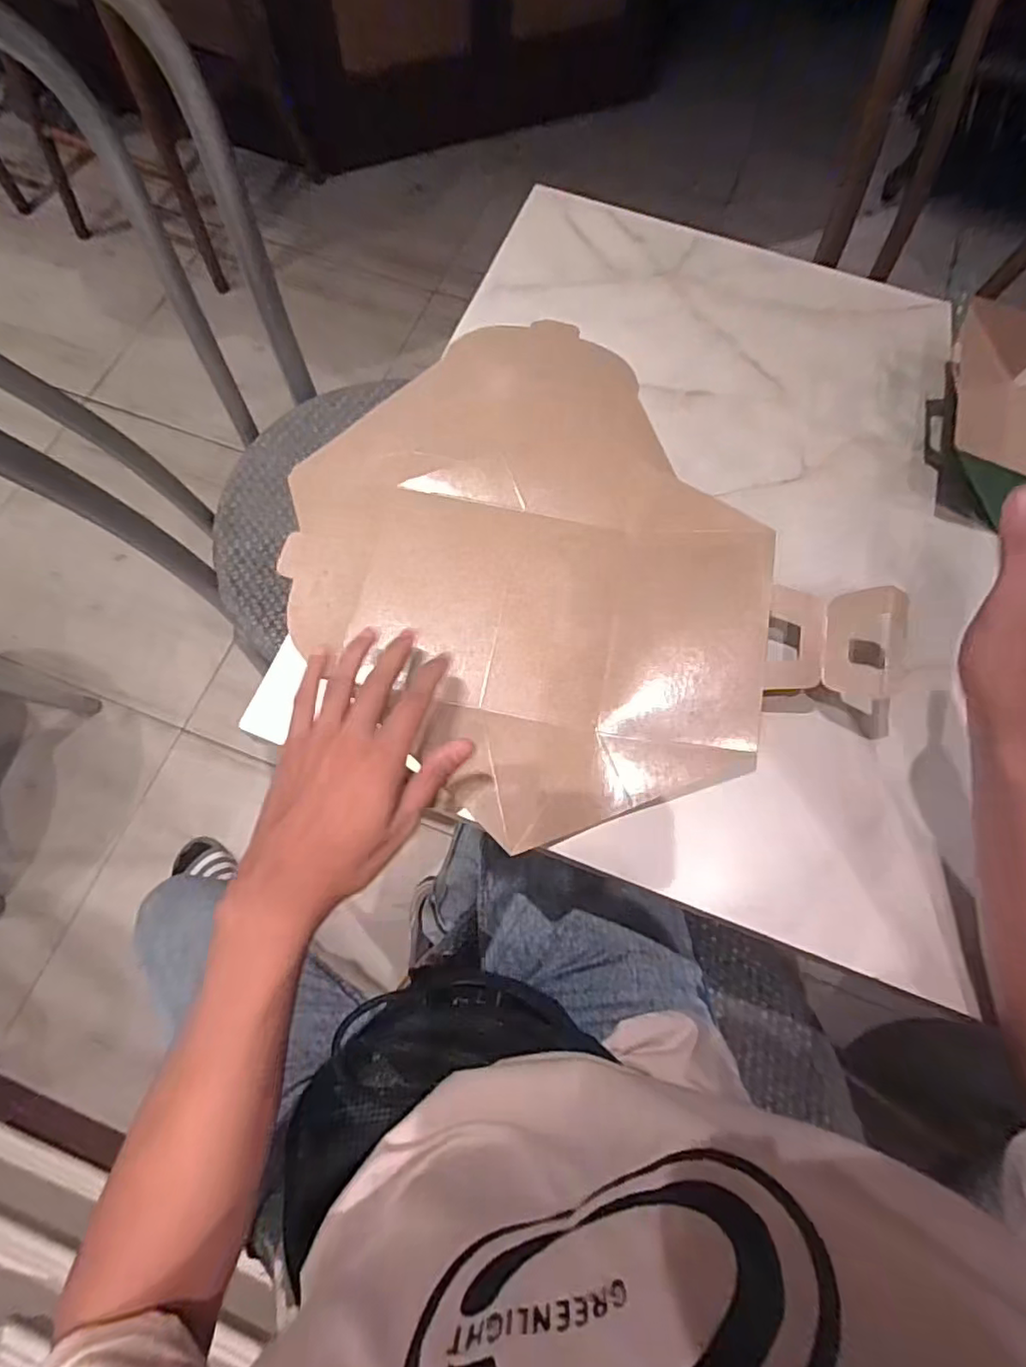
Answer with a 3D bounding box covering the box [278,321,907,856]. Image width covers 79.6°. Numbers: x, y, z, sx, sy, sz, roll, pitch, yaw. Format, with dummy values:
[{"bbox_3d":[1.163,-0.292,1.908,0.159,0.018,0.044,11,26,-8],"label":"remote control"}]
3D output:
[{"bbox_3d":[0.023,-0.088,0.453,0.317,0.036,0.403,-32,73,-11],"label":"box"}]

